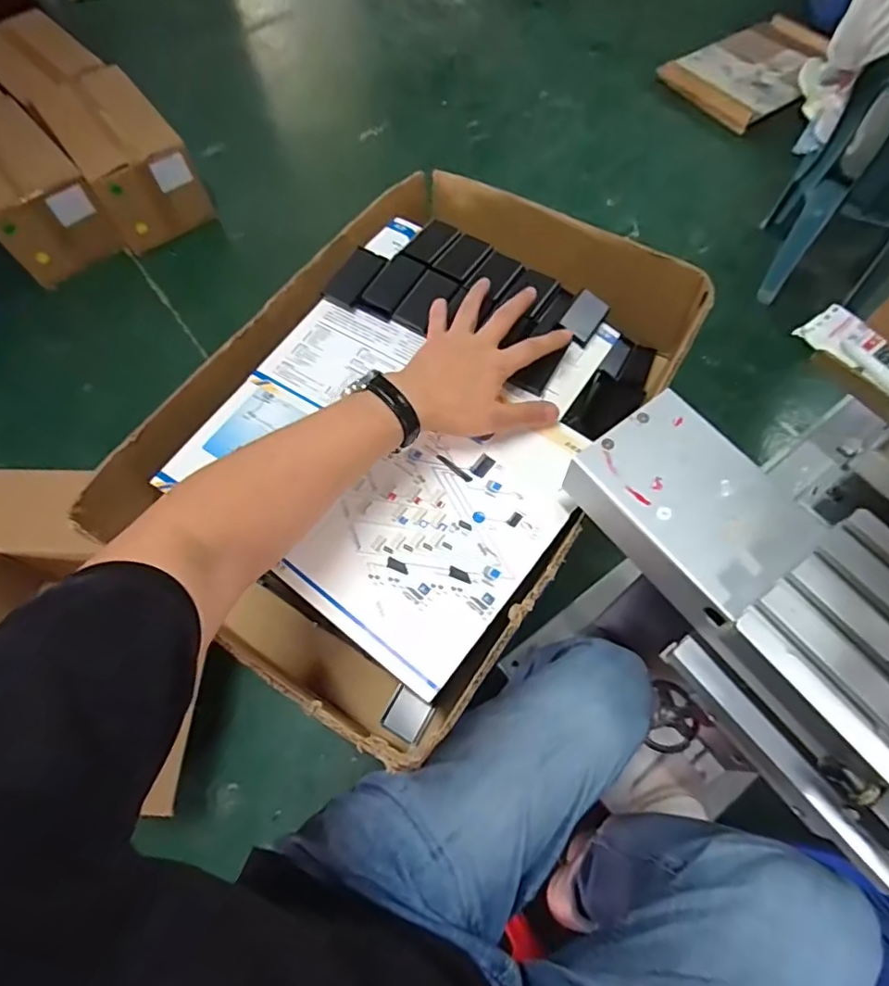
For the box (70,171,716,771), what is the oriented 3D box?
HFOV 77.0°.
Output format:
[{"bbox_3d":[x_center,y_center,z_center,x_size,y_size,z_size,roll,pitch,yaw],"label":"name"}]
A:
[{"bbox_3d":[-0.028,-0.087,0.621,0.418,0.130,0.597,30,70,15],"label":"box"}]

